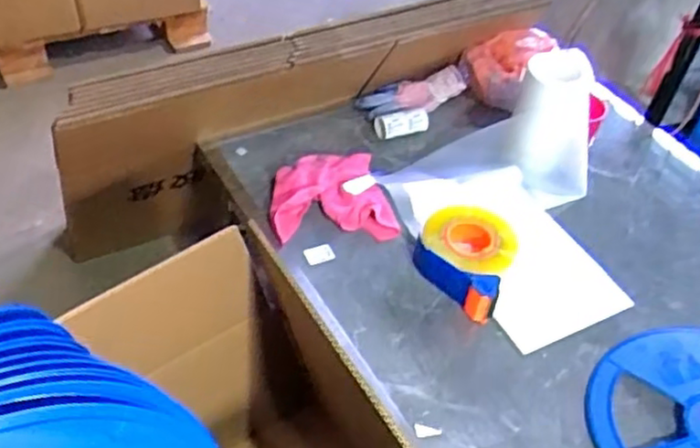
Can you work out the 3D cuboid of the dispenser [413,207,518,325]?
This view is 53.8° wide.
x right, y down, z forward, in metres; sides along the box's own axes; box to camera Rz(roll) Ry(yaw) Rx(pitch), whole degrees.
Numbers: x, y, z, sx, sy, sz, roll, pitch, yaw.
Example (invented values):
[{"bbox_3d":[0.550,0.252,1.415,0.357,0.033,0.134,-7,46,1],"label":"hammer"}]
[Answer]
[{"bbox_3d":[0.171,0.042,1.025,0.137,0.065,0.174,21,48,14],"label":"dispenser"}]

